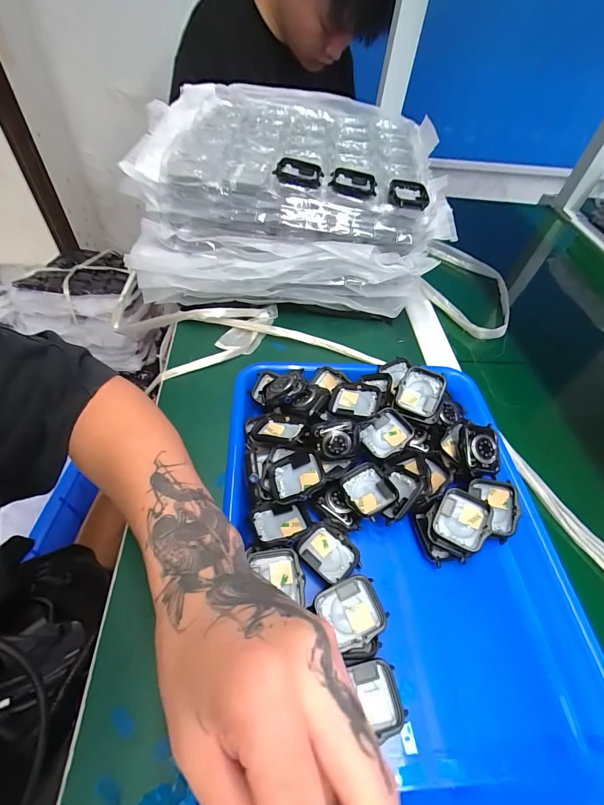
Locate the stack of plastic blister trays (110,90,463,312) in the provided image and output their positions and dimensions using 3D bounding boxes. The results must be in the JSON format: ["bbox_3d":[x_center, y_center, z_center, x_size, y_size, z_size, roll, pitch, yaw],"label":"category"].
[{"bbox_3d":[-0.019,-0.280,0.497,0.338,0.160,0.329,1,52,-3],"label":"stack of plastic blister trays"}]

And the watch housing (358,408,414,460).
[{"bbox_3d":[0.074,0.026,0.311,0.040,0.011,0.035,-33,61,-26],"label":"watch housing"}]

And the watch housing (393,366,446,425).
[{"bbox_3d":[0.108,-0.007,0.326,0.039,0.010,0.048,16,83,13],"label":"watch housing"}]

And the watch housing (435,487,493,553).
[{"bbox_3d":[0.127,0.091,0.278,0.037,0.013,0.041,28,56,17],"label":"watch housing"}]

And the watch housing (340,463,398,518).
[{"bbox_3d":[0.055,0.073,0.292,0.038,0.010,0.042,-27,47,-10],"label":"watch housing"}]

